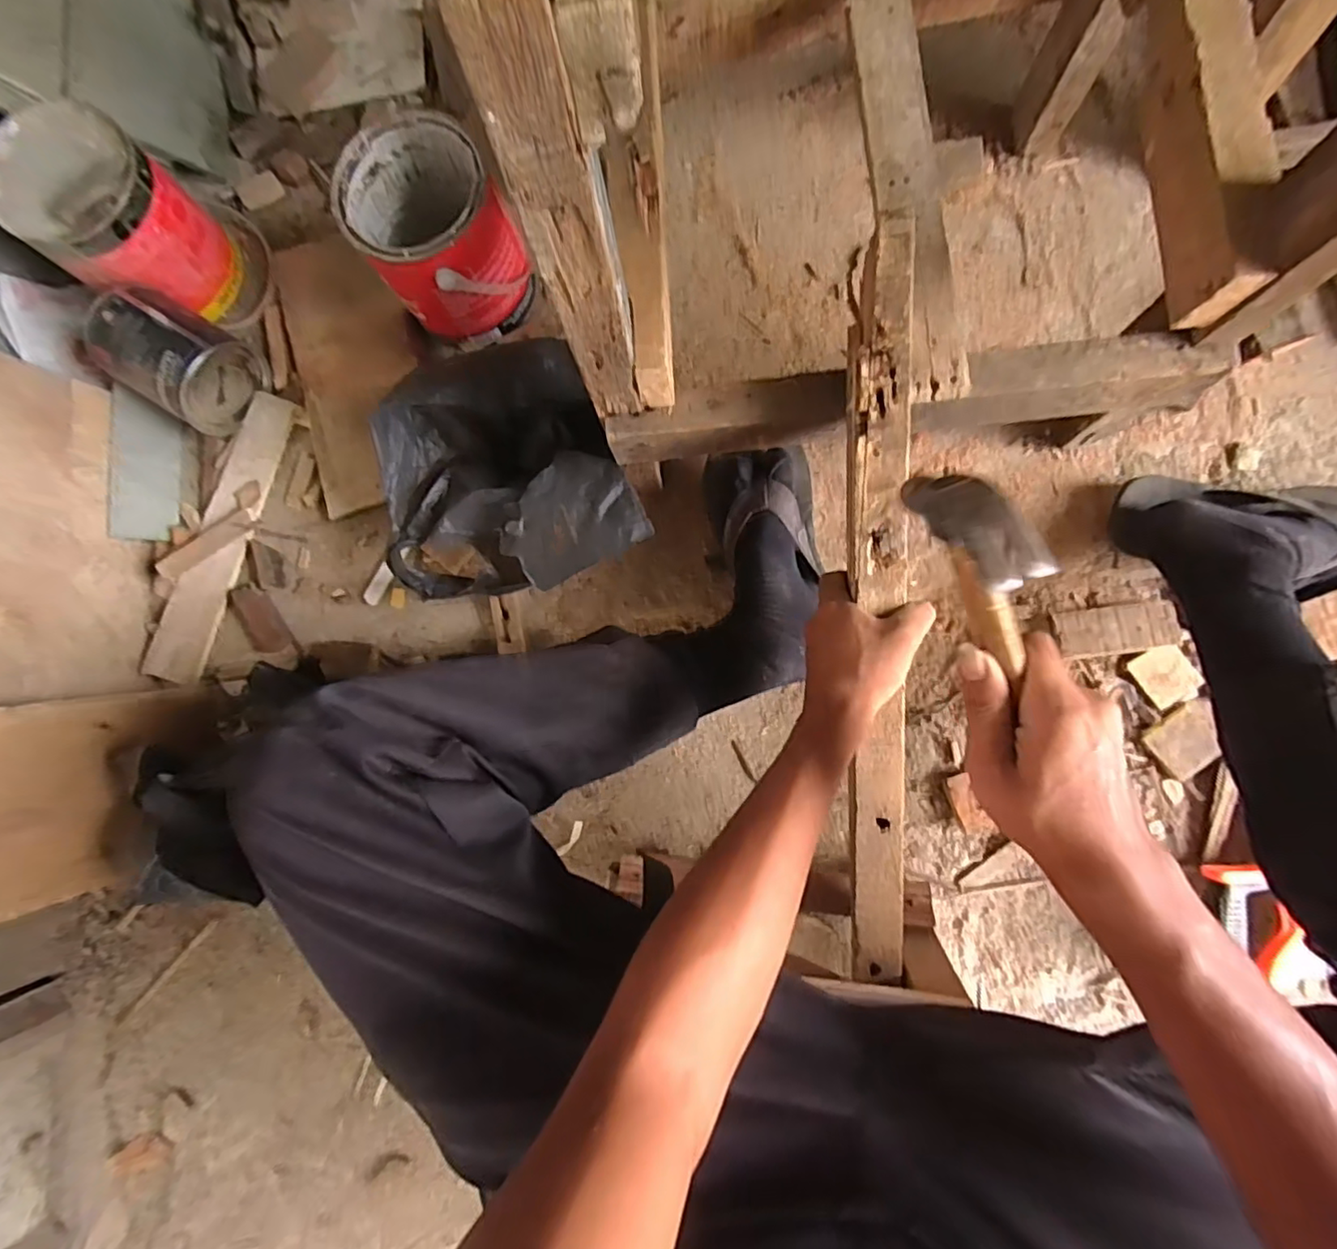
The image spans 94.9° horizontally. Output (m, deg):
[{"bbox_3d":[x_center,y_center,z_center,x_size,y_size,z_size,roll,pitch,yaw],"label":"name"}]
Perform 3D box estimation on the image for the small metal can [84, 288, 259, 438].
[{"bbox_3d":[-0.550,-0.295,0.691,0.119,0.108,0.108,29,87,7],"label":"small metal can"}]

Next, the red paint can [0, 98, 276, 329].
[{"bbox_3d":[-0.589,-0.444,0.688,0.186,0.155,0.162,36,88,7],"label":"red paint can"}]

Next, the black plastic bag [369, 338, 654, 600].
[{"bbox_3d":[-0.171,-0.140,0.642,0.261,0.122,0.225,-18,83,2],"label":"black plastic bag"}]

